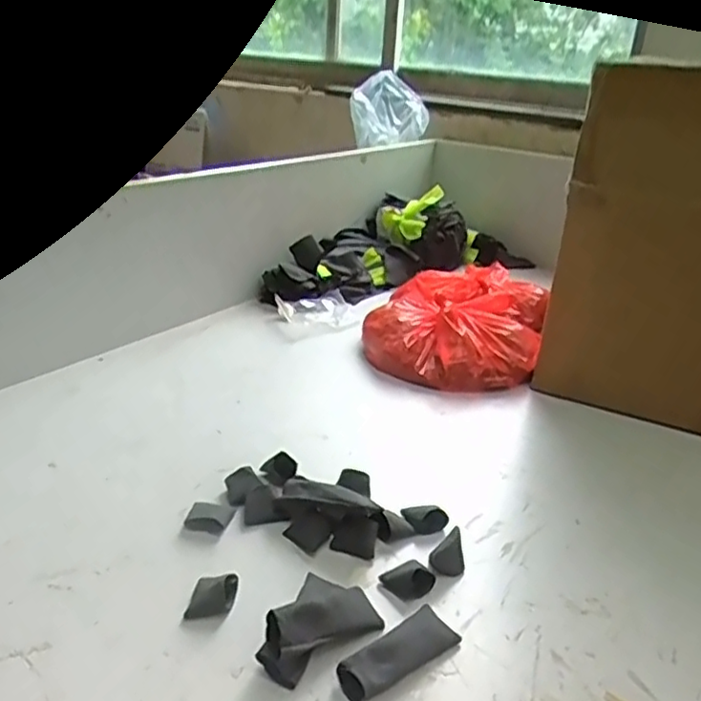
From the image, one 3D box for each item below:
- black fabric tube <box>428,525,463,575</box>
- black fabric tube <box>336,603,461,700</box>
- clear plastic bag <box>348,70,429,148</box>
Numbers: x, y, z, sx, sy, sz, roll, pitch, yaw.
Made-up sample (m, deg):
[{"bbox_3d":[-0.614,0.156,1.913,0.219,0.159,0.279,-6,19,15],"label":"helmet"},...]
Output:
[{"bbox_3d":[0.093,0.192,0.612,0.033,0.032,0.025,-12,31,-29],"label":"black fabric tube"},{"bbox_3d":[0.042,0.239,0.520,0.108,0.023,0.039,-19,35,-37],"label":"black fabric tube"},{"bbox_3d":[0.079,-0.526,1.433,0.170,0.157,0.091,11,28,14],"label":"clear plastic bag"}]

